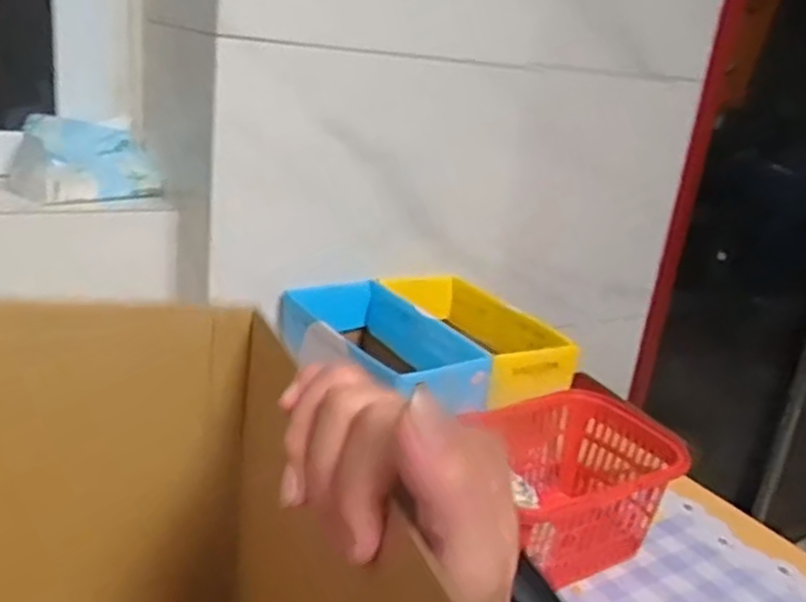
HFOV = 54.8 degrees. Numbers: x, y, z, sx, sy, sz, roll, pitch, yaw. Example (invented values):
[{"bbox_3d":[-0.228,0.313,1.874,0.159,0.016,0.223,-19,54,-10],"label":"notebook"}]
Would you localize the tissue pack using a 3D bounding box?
[{"bbox_3d":[-0.333,-0.152,0.835,0.069,0.074,0.140,22,25,36],"label":"tissue pack"}]

